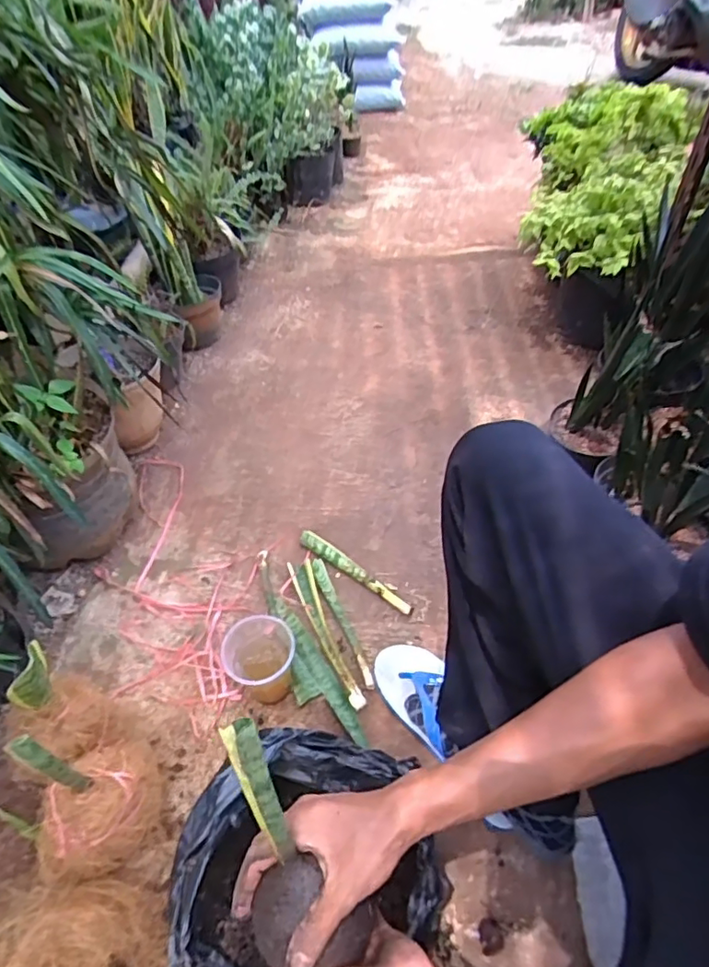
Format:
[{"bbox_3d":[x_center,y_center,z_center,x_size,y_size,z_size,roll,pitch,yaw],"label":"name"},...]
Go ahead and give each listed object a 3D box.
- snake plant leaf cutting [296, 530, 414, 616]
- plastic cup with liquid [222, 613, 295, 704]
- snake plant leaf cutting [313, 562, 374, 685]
[{"bbox_3d":[-0.001,0.141,0.913,0.227,0.016,0.027,31,55,27],"label":"snake plant leaf cutting"},{"bbox_3d":[-0.119,0.245,0.746,0.091,0.123,0.085,-1,47,1],"label":"plastic cup with liquid"},{"bbox_3d":[-0.022,0.207,0.854,0.023,0.009,0.227,-17,49,-14],"label":"snake plant leaf cutting"}]

